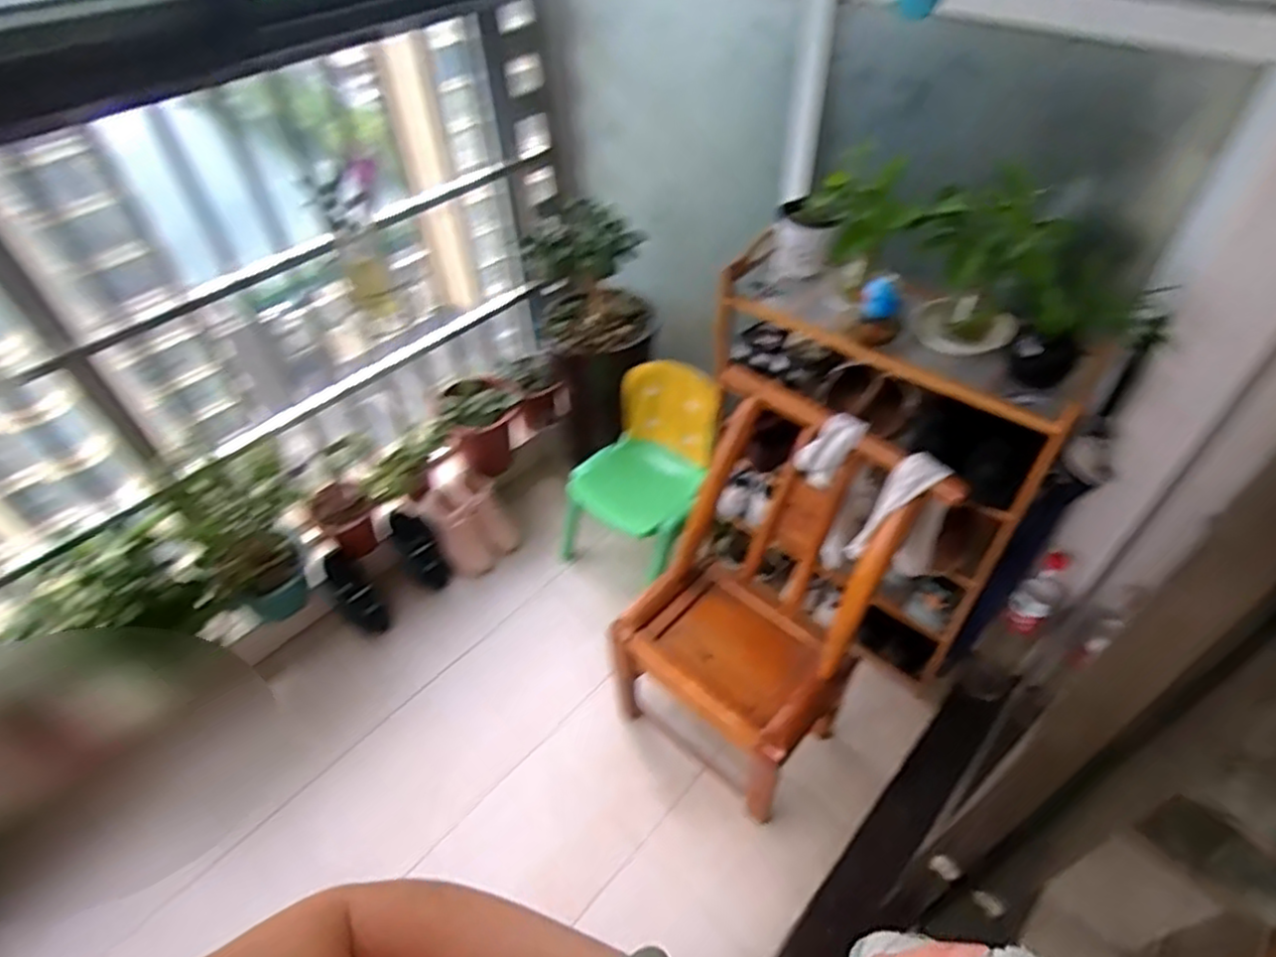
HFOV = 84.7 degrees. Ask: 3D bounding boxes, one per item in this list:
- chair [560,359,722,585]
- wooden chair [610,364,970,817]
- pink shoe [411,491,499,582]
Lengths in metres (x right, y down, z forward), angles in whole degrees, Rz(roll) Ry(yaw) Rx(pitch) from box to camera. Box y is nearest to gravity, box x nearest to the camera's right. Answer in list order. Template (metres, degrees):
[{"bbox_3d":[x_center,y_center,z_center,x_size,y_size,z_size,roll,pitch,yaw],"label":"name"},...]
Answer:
[{"bbox_3d":[0.016,0.004,1.663,0.335,0.451,0.329,29,54,27],"label":"chair"},{"bbox_3d":[0.229,0.204,1.291,0.471,0.602,0.405,-37,55,-28],"label":"wooden chair"},{"bbox_3d":[-0.454,0.138,1.774,0.120,0.078,0.251,-41,98,-31],"label":"pink shoe"}]

